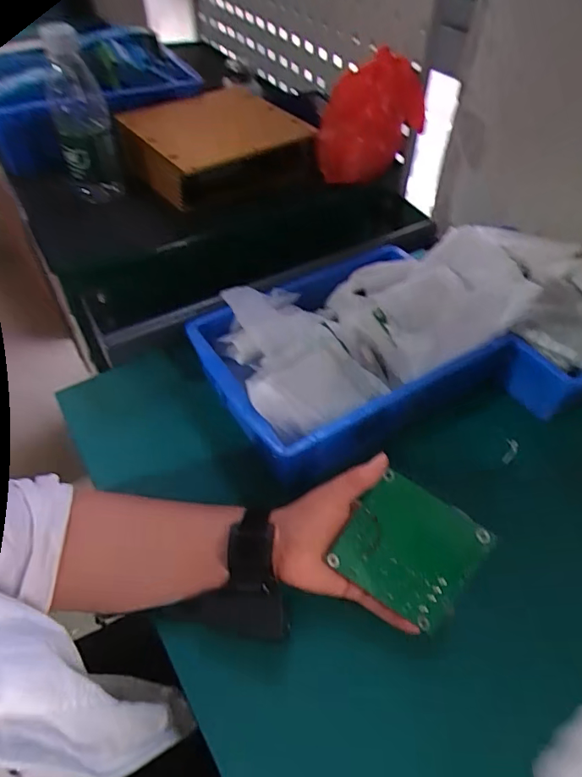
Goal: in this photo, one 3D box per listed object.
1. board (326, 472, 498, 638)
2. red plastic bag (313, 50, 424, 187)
[{"bbox_3d":[0.087,0.121,0.373,0.093,0.004,0.087,32,96,8],"label":"board"},{"bbox_3d":[0.102,-0.339,0.637,0.129,0.138,0.107,7,49,7],"label":"red plastic bag"}]

